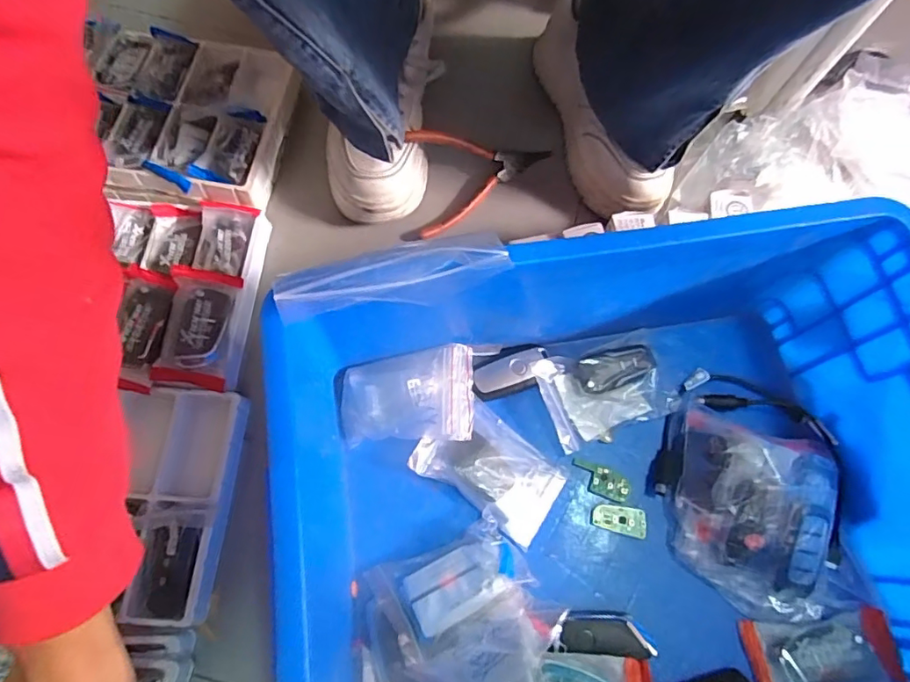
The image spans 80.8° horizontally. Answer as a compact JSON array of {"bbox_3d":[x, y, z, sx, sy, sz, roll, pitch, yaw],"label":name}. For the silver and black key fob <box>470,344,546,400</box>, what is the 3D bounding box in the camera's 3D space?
[{"bbox_3d":[0.046,0.025,0.456,0.063,0.012,0.040,-10,71,-6],"label":"silver and black key fob"}]

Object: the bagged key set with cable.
[{"bbox_3d":[0.235,0.113,0.414,0.145,0.045,0.184,-1,70,-3],"label":"bagged key set with cable"}]

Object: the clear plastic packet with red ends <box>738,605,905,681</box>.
[{"bbox_3d":[0.266,0.226,0.383,0.107,0.023,0.050,-5,70,-4],"label":"clear plastic packet with red ends"}]

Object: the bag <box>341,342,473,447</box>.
[{"bbox_3d":[-0.040,0.043,0.429,0.107,0.011,0.073,-6,71,15],"label":"bag"}]

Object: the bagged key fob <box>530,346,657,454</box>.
[{"bbox_3d":[0.125,0.039,0.450,0.103,0.015,0.073,-17,72,-9],"label":"bagged key fob"}]

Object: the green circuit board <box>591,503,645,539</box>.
[{"bbox_3d":[0.130,0.141,0.423,0.040,0.004,0.022,7,63,17],"label":"green circuit board"}]

